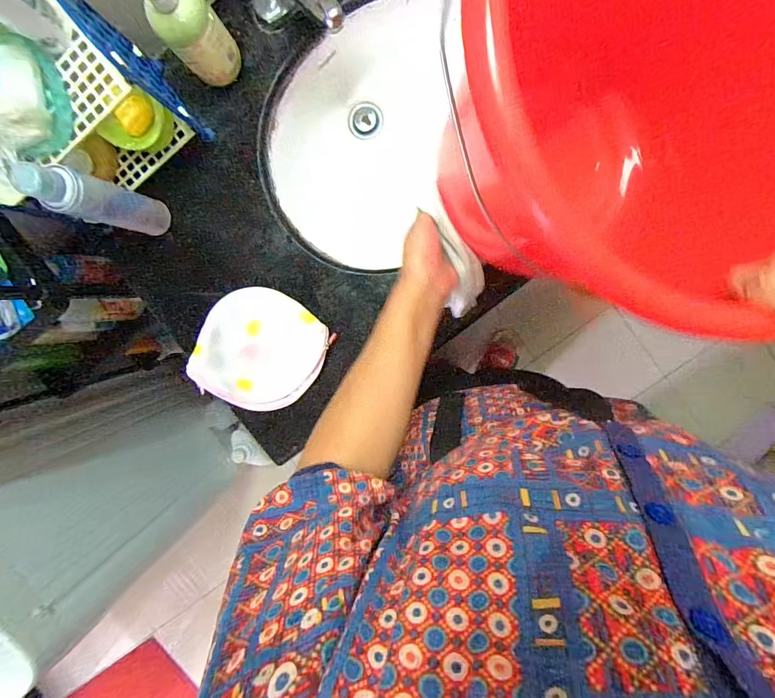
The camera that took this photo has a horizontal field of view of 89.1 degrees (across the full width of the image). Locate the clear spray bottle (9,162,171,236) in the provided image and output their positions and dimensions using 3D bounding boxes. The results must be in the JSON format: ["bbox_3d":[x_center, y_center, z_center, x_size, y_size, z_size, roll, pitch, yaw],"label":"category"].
[{"bbox_3d":[-0.347,-0.181,0.492,0.042,0.203,0.055,21,97,1],"label":"clear spray bottle"}]

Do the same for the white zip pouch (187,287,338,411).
[{"bbox_3d":[-0.190,0.003,0.579,0.176,0.062,0.175,35,97,-1],"label":"white zip pouch"}]

